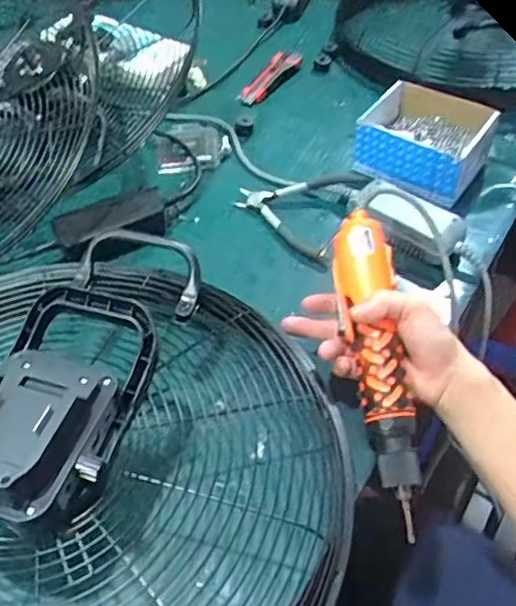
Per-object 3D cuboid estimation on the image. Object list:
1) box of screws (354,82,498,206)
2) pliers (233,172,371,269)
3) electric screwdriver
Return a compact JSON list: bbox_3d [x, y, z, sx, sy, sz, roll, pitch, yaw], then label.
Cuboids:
[{"bbox_3d":[0.192,-0.194,0.713,0.138,0.079,0.112,27,55,20],"label":"box of screws"},{"bbox_3d":[0.038,-0.111,0.676,0.132,0.027,0.129,18,50,16],"label":"pliers"},{"bbox_3d":[0.098,0.040,0.513,0.043,0.055,0.245,-4,68,-4],"label":"electric screwdriver"}]

